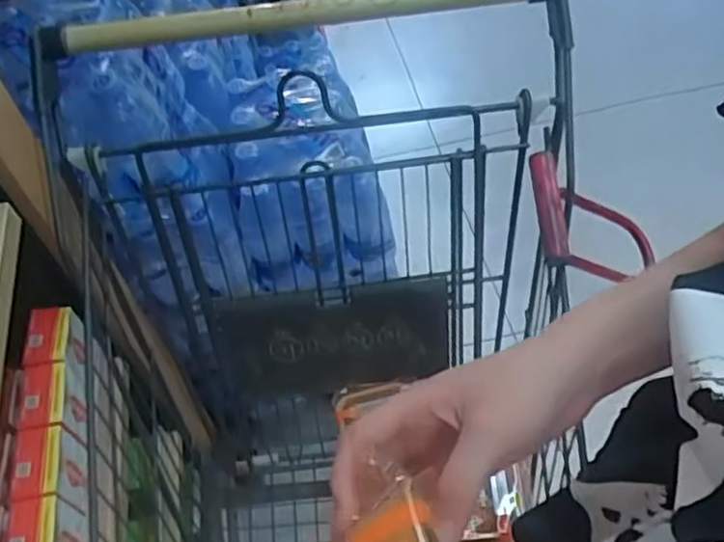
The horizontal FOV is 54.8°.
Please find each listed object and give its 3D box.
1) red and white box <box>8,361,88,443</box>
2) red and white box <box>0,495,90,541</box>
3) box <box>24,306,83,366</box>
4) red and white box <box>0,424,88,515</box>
[{"bbox_3d":[-0.302,0.126,0.675,0.052,0.058,0.067,-14,55,-5],"label":"red and white box"},{"bbox_3d":[-0.278,0.240,0.607,0.062,0.066,0.068,-14,55,-5],"label":"red and white box"},{"bbox_3d":[-0.312,0.072,0.710,0.043,0.046,0.066,-6,54,1],"label":"box"},{"bbox_3d":[-0.293,0.185,0.642,0.059,0.058,0.065,-9,54,-1],"label":"red and white box"}]

